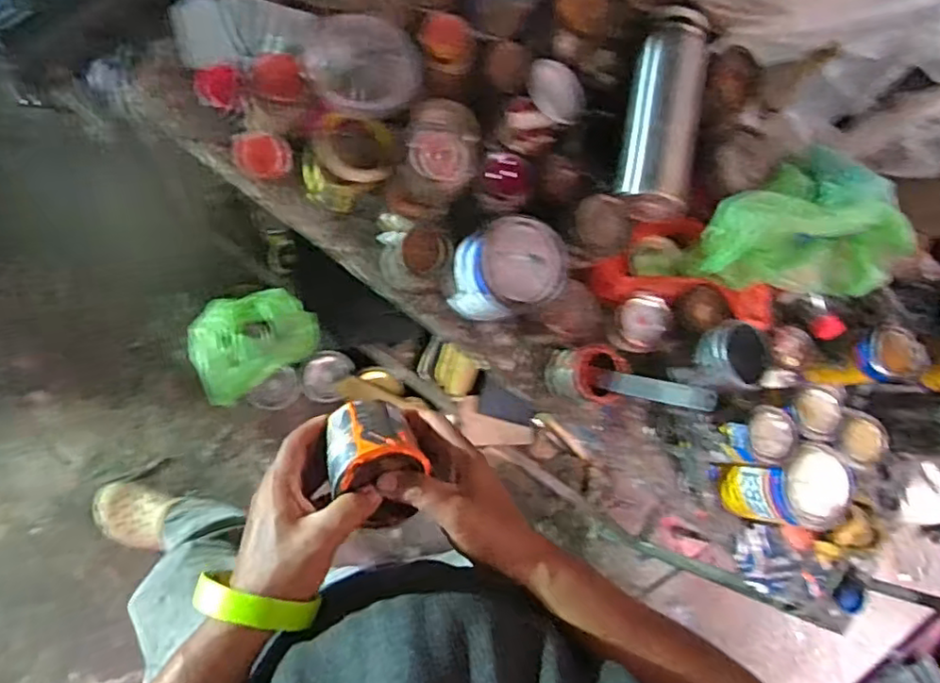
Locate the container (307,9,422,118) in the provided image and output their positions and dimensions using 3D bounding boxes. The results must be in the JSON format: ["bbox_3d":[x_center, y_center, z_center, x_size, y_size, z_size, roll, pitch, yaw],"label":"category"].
[{"bbox_3d":[-0.117,-0.302,0.697,0.127,0.053,0.108,12,80,-15],"label":"container"}]

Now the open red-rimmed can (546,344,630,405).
[{"bbox_3d":[0.147,0.042,0.791,0.075,0.062,0.070,2,82,-16],"label":"open red-rimmed can"}]

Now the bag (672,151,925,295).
[{"bbox_3d":[0.398,-0.142,0.769,0.282,0.121,0.182,-9,88,-27],"label":"bag"}]

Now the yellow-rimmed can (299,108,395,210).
[{"bbox_3d":[-0.140,-0.206,0.721,0.088,0.071,0.094,2,82,-16],"label":"yellow-rimmed can"}]

